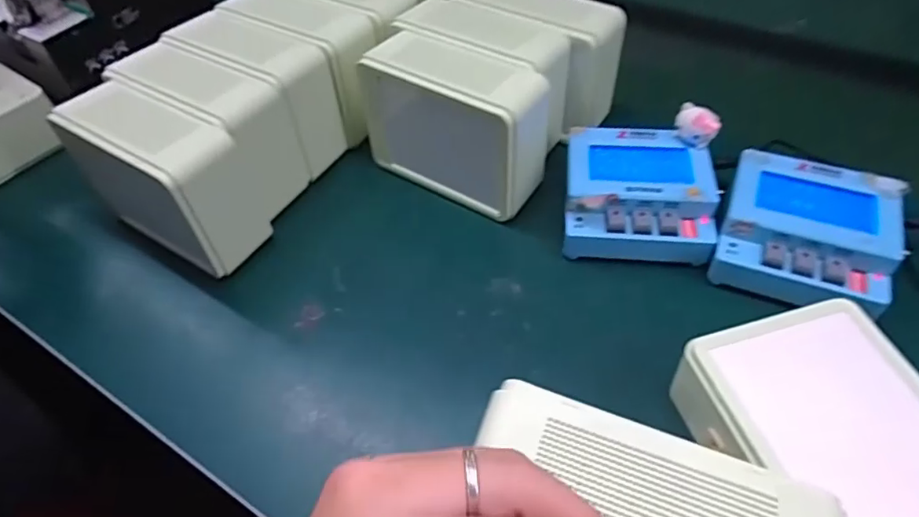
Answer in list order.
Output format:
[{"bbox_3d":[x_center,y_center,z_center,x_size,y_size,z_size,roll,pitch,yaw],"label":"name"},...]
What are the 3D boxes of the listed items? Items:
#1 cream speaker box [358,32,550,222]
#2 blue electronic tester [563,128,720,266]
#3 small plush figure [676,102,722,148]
[{"bbox_3d":[-0.004,-0.102,0.441,0.144,0.111,0.069,30,57,25],"label":"cream speaker box"},{"bbox_3d":[0.129,-0.044,0.419,0.102,0.052,0.100,3,50,6],"label":"blue electronic tester"},{"bbox_3d":[0.173,-0.096,0.414,0.030,0.027,0.018,20,53,19],"label":"small plush figure"}]

